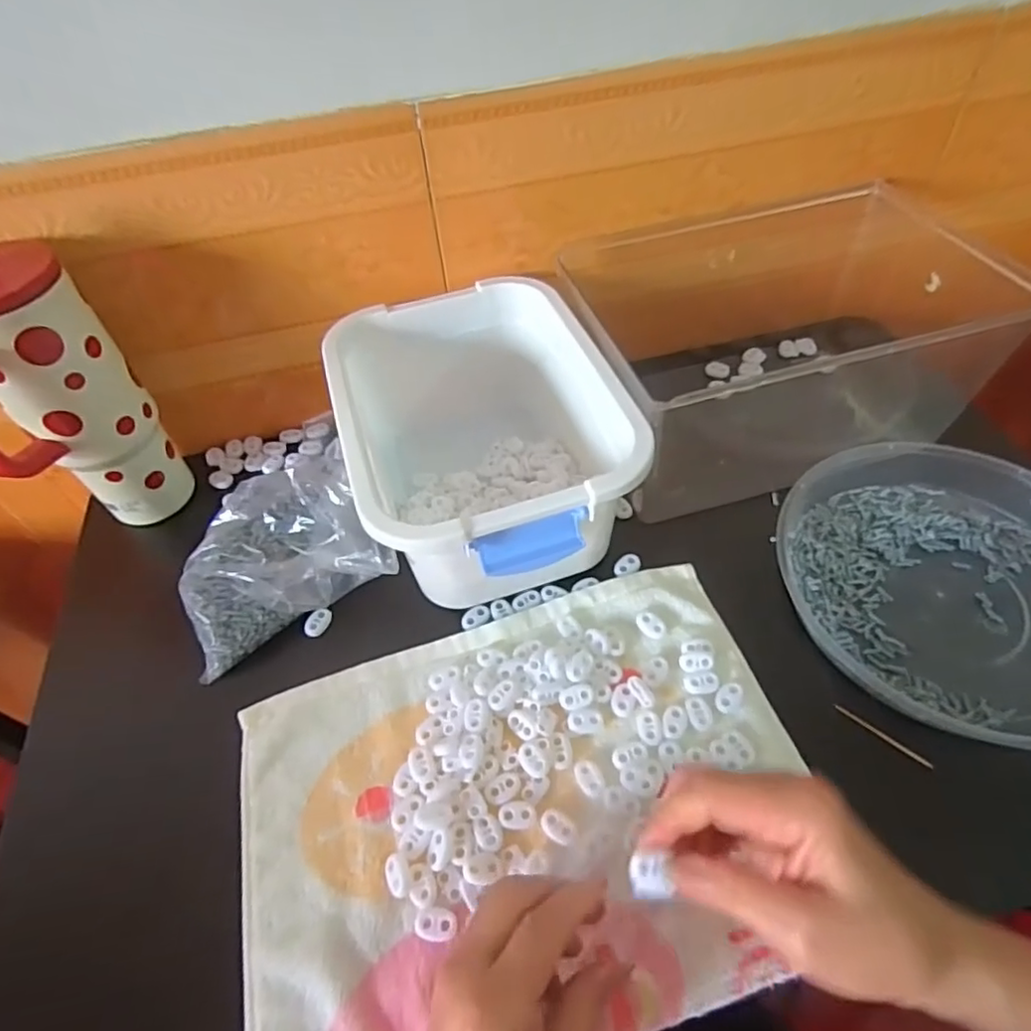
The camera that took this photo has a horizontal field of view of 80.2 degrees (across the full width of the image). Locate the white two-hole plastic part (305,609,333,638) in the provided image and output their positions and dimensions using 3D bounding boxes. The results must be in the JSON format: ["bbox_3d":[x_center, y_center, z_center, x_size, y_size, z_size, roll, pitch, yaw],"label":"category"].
[{"bbox_3d":[-0.147,0.079,0.454,0.012,0.010,0.022,20,55,20],"label":"white two-hole plastic part"}]

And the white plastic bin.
[{"bbox_3d":[-0.027,-0.053,0.474,0.184,0.119,0.248,-17,51,-9],"label":"white plastic bin"}]

